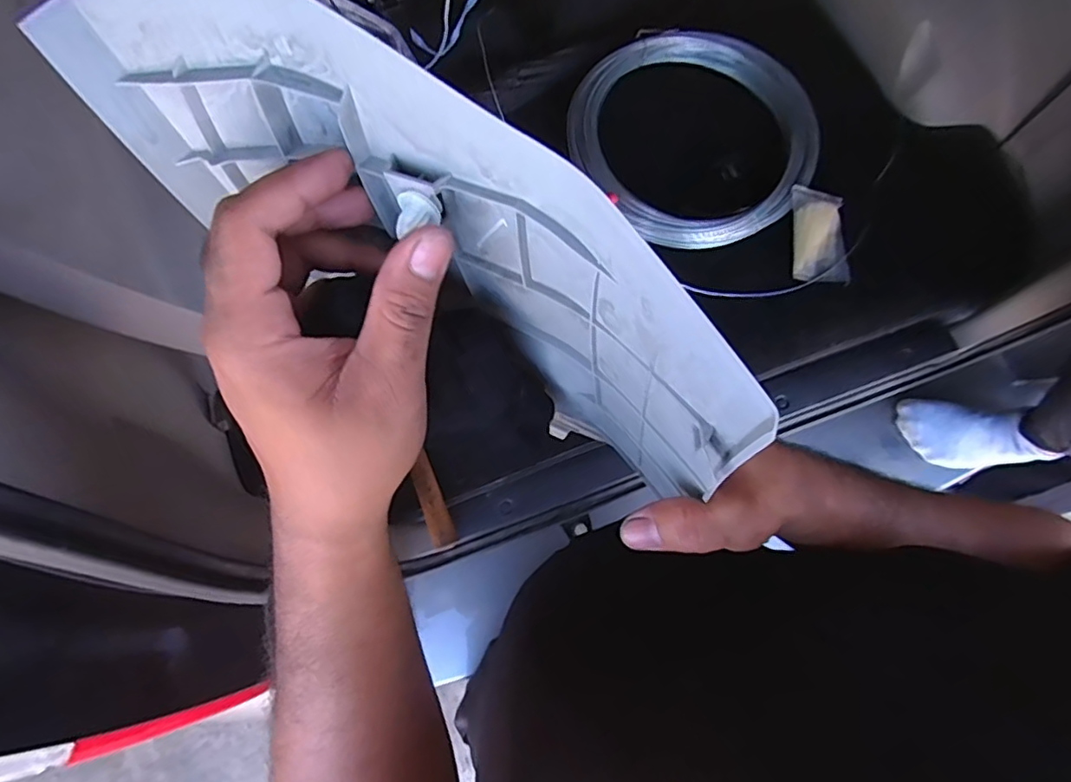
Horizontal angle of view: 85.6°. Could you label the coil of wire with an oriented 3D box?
[{"bbox_3d":[0.266,-0.424,0.978,0.403,0.080,0.378,0,74,-2],"label":"coil of wire"}]

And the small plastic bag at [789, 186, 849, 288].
[{"bbox_3d":[0.459,-0.249,0.922,0.090,0.026,0.153,0,74,-2],"label":"small plastic bag"}]

